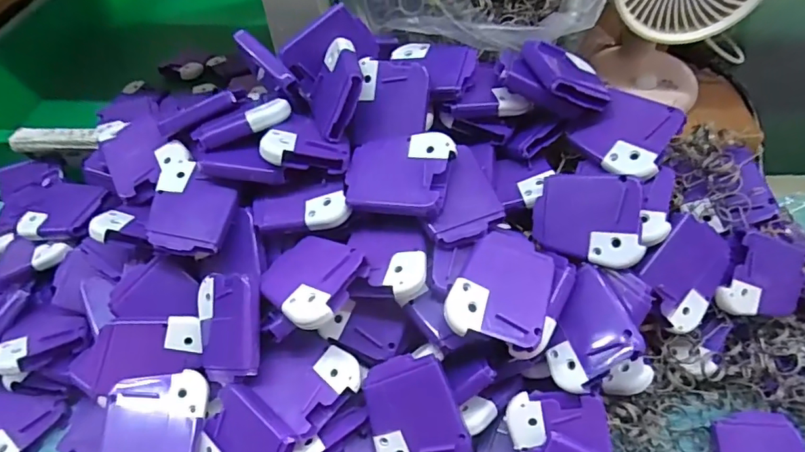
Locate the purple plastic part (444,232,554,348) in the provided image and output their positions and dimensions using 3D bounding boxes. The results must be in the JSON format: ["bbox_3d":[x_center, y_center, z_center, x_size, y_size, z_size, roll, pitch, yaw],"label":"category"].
[{"bbox_3d":[0.055,0.033,0.271,0.052,0.007,0.061,18,66,6],"label":"purple plastic part"}]

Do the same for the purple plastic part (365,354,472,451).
[{"bbox_3d":[0.005,0.104,0.276,0.049,0.007,0.061,-22,85,12],"label":"purple plastic part"}]

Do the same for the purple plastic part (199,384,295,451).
[{"bbox_3d":[-0.085,0.122,0.270,0.059,0.009,0.048,23,92,31],"label":"purple plastic part"}]

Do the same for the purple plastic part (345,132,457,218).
[{"bbox_3d":[-0.002,-0.031,0.295,0.060,0.013,0.052,8,68,21],"label":"purple plastic part"}]

